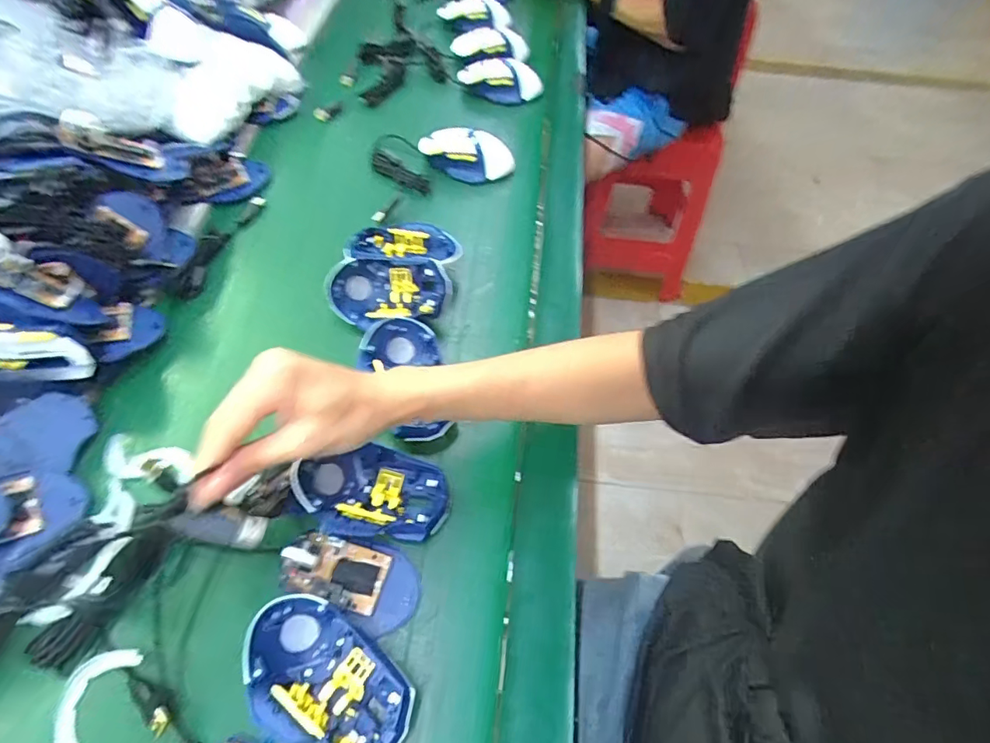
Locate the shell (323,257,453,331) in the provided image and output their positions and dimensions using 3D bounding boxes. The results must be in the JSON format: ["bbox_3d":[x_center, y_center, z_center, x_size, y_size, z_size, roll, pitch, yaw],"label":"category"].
[{"bbox_3d":[-0.109,-0.085,0.531,0.125,0.068,0.038,2,18,1],"label":"shell"}]

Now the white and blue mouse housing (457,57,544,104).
[{"bbox_3d":[0.005,-0.449,0.782,0.125,0.044,0.060,26,59,18],"label":"white and blue mouse housing"}]

